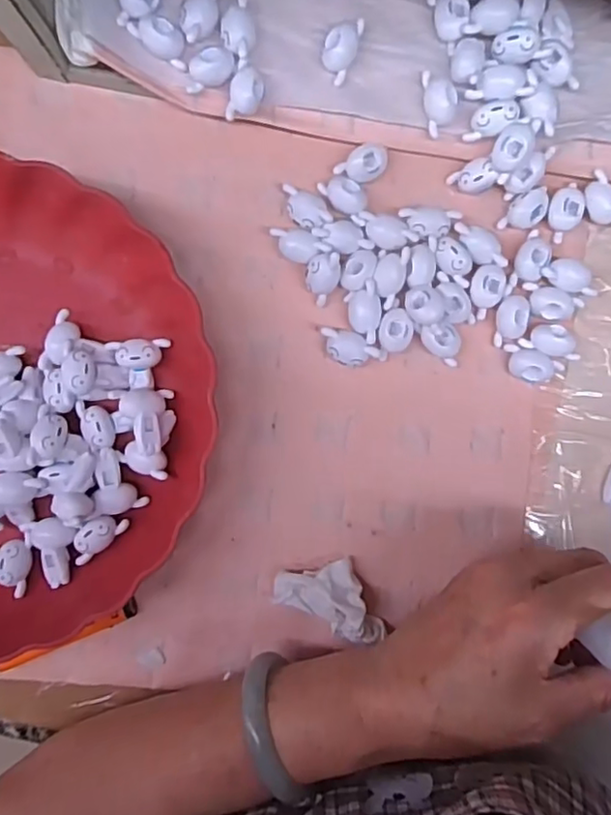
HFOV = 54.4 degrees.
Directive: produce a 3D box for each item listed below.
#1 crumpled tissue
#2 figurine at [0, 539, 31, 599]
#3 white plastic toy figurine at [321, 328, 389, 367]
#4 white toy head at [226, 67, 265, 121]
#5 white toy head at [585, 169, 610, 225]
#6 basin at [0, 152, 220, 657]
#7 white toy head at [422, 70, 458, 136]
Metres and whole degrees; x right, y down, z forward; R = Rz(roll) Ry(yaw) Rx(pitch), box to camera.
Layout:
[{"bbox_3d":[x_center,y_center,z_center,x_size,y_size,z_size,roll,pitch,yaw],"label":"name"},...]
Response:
[{"bbox_3d":[0.012,0.111,0.331,0.054,0.023,0.046,-13,90,0],"label":"crumpled tissue"},{"bbox_3d":[-0.170,0.086,0.327,0.035,0.021,0.028,9,90,0],"label":"figurine"},{"bbox_3d":[0.027,-0.032,0.333,0.037,0.012,0.019,8,90,0],"label":"white plastic toy figurine"},{"bbox_3d":[-0.031,-0.166,0.318,0.018,0.015,0.027,9,90,0],"label":"white toy head"},{"bbox_3d":[0.165,-0.114,0.333,0.016,0.012,0.033,-29,90,0],"label":"white toy head"},{"bbox_3d":[-0.169,-0.004,0.312,0.243,0.061,0.235,0,90,0],"label":"basin"},{"bbox_3d":[0.071,-0.162,0.318,0.016,0.018,0.033,-5,90,0],"label":"white toy head"}]

